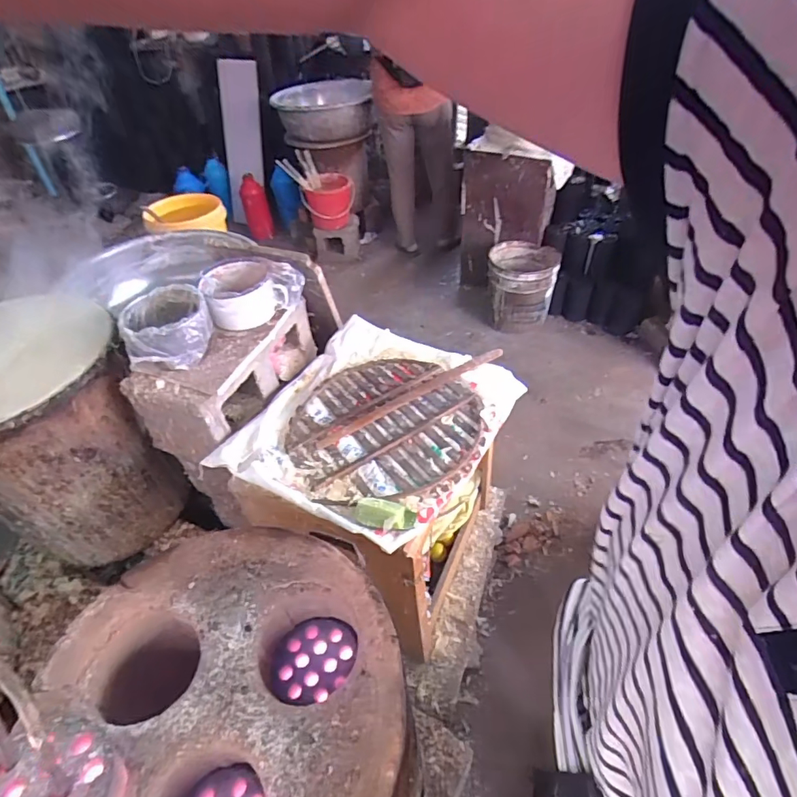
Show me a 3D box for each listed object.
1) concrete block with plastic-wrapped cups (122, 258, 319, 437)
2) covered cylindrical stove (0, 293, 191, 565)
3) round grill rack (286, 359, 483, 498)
[{"bbox_3d":[-0.351,-0.112,1.012,0.209,0.262,0.365,18,49,22],"label":"concrete block with plastic-wrapped cups"},{"bbox_3d":[-0.691,0.081,1.010,0.352,0.545,0.292,-27,48,-21],"label":"covered cylindrical stove"},{"bbox_3d":[-0.025,0.045,0.951,0.348,0.019,0.348,5,45,11],"label":"round grill rack"}]

